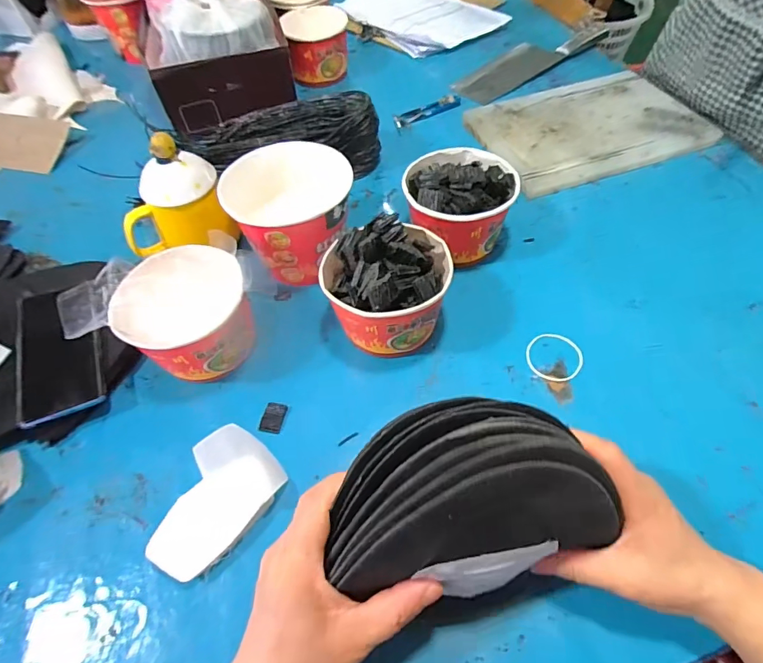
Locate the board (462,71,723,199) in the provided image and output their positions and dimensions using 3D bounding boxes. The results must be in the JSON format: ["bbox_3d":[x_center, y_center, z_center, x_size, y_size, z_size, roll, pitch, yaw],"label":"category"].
[{"bbox_3d":[0.295,-0.297,0.636,0.300,0.020,0.197,-19,57,-9],"label":"board"}]

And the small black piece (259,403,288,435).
[{"bbox_3d":[-0.102,0.081,0.415,0.020,0.006,0.029,6,57,8],"label":"small black piece"}]

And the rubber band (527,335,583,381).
[{"bbox_3d":[0.173,0.025,0.440,0.054,0.004,0.054,-2,56,3],"label":"rubber band"}]

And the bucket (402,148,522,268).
[{"bbox_3d":[0.087,-0.145,0.497,0.118,0.093,0.115,-2,56,3],"label":"bucket"}]

